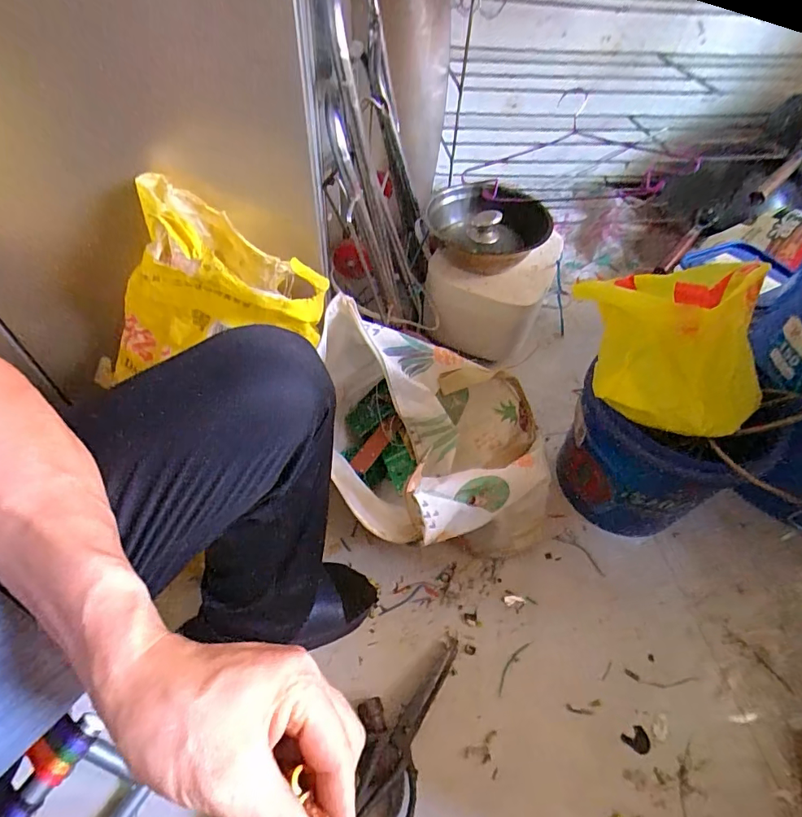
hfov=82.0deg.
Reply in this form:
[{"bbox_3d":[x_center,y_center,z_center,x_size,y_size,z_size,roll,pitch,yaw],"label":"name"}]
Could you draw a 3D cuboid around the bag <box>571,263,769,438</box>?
[{"bbox_3d":[0.329,-0.088,0.566,0.233,0.163,0.141,20,54,12],"label":"bag"}]

